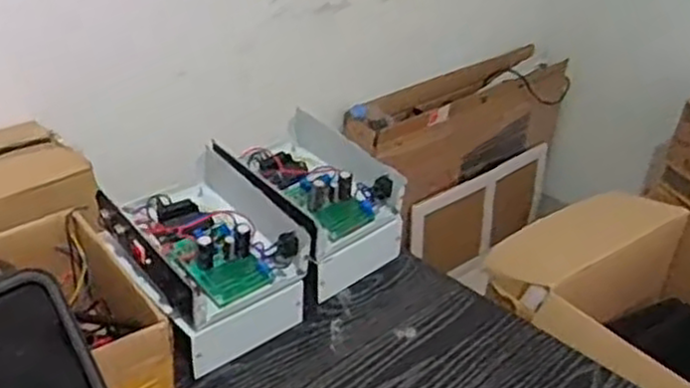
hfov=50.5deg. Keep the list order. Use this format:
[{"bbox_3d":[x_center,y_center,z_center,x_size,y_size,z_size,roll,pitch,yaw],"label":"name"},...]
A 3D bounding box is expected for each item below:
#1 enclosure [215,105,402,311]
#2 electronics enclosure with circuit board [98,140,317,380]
[{"bbox_3d":[-0.049,0.016,0.920,0.163,0.132,0.206,-24,42,-37],"label":"enclosure"},{"bbox_3d":[-0.155,0.067,0.828,0.172,0.128,0.208,-24,42,-37],"label":"electronics enclosure with circuit board"}]

